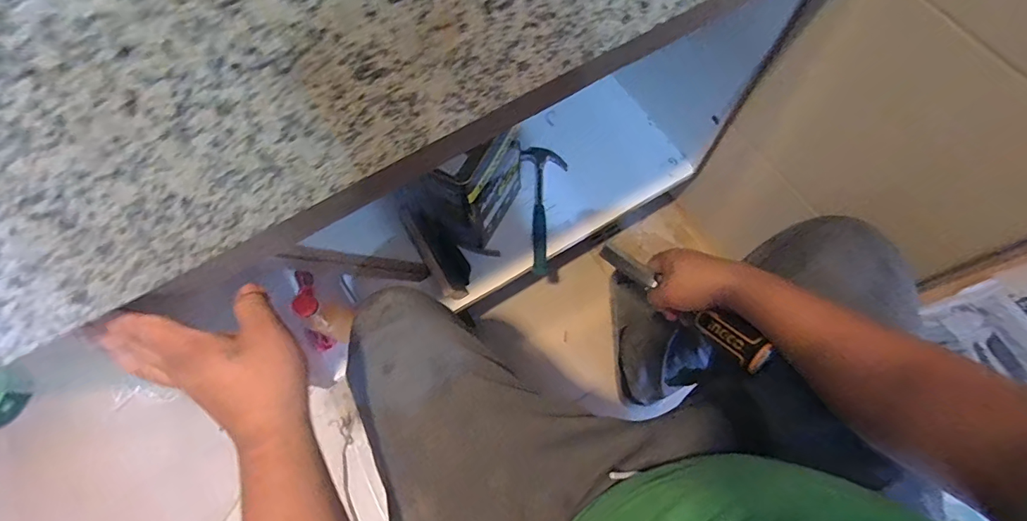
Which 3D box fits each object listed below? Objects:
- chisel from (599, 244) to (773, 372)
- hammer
[{"bbox_3d":[0.186,0.040,0.551,0.028,0.032,0.268,-33,33,-10],"label":"chisel"},{"bbox_3d":[0.061,-0.100,0.856,0.088,0.029,0.250,-2,69,2],"label":"hammer"}]

